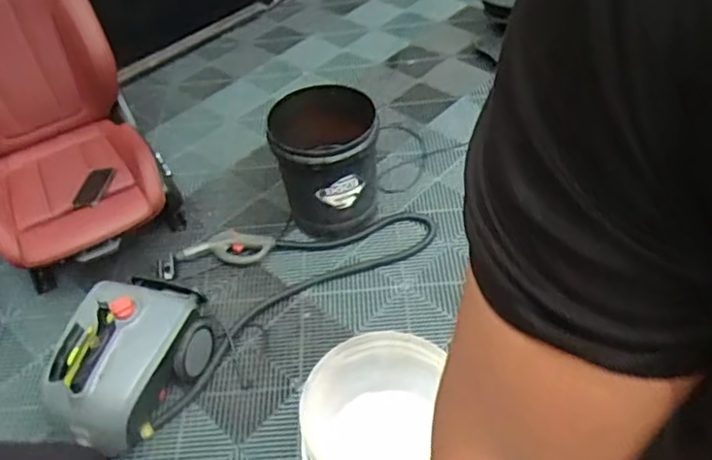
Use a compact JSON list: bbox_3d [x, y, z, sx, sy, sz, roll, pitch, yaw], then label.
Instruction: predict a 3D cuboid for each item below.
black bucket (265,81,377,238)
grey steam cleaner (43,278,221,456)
[{"bbox_3d":[-0.079,-0.197,1.821,0.284,0.328,0.280,-4,46,4],"label":"black bucket"},{"bbox_3d":[-0.554,0.293,1.499,0.251,0.296,0.420,19,50,25],"label":"grey steam cleaner"}]

